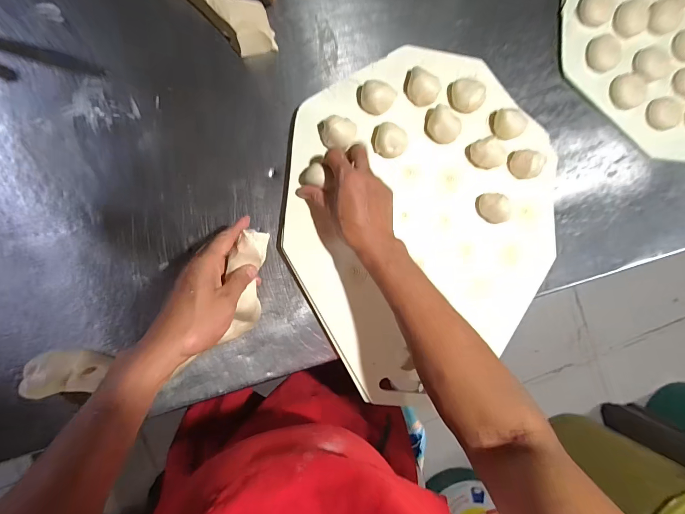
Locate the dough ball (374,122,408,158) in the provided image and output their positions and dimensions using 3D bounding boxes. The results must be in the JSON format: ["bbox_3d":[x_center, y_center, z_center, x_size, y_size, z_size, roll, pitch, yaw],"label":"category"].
[{"bbox_3d":[0.070,-0.166,0.485,0.044,0.024,0.046,0,92,-5],"label":"dough ball"}]

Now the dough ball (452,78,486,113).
[{"bbox_3d":[0.182,-0.234,0.500,0.045,0.028,0.040,9,92,-6],"label":"dough ball"}]

